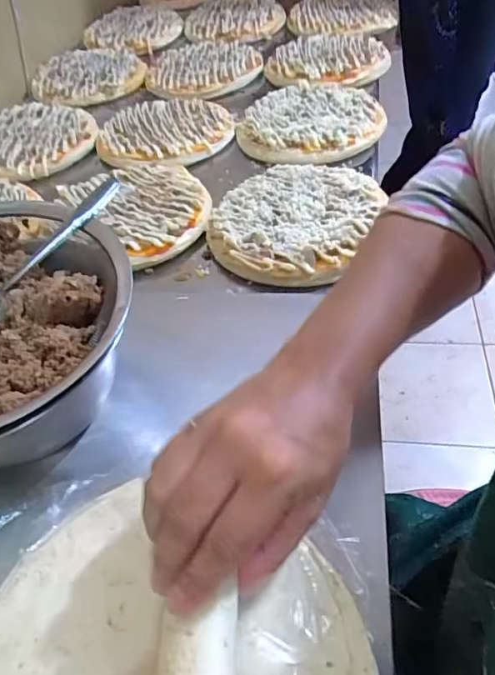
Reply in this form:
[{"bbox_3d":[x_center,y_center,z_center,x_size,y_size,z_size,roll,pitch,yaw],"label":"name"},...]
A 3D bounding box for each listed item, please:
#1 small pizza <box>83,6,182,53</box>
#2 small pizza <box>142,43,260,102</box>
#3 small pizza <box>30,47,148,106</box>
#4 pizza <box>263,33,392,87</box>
[{"bbox_3d":[-0.224,-0.610,1.017,0.180,0.043,0.170,-22,47,-14],"label":"small pizza"},{"bbox_3d":[-0.075,-0.460,0.874,0.194,0.027,0.191,-8,45,-1],"label":"small pizza"},{"bbox_3d":[-0.274,-0.465,0.900,0.193,0.032,0.187,-30,49,-21],"label":"small pizza"},{"bbox_3d":[0.131,-0.450,0.832,0.177,0.031,0.202,30,55,31],"label":"pizza"}]

